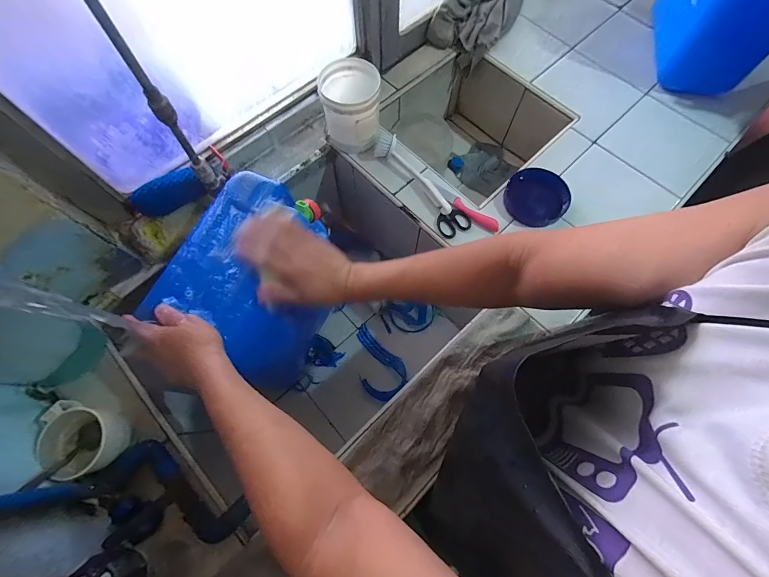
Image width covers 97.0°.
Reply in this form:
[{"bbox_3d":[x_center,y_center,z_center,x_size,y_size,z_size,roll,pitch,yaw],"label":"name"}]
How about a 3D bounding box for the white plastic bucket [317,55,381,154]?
[{"bbox_3d":[-0.067,-0.357,0.679,0.112,0.118,0.115,1,72,-2],"label":"white plastic bucket"}]

